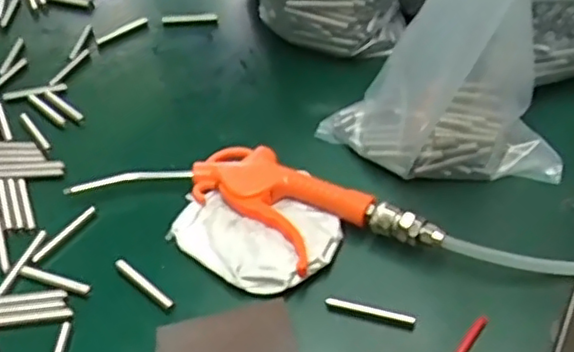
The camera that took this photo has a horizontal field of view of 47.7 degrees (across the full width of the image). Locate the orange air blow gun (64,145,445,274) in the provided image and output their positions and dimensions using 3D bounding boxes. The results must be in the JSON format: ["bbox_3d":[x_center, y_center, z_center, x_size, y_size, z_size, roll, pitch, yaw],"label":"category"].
[{"bbox_3d":[-0.026,0.020,0.479,0.264,0.034,0.085,21,52,23],"label":"orange air blow gun"}]

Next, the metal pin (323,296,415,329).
[{"bbox_3d":[0.054,0.088,0.420,0.058,0.009,0.009,13,49,18],"label":"metal pin"}]

